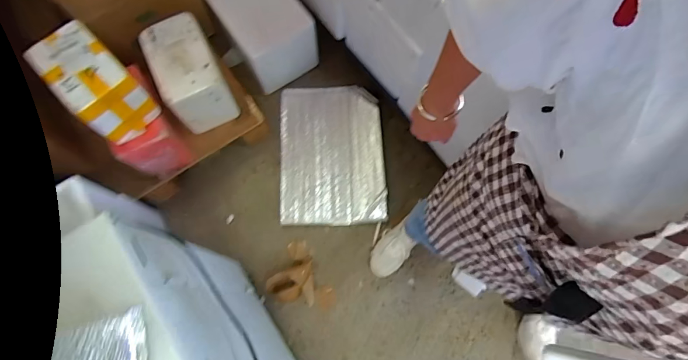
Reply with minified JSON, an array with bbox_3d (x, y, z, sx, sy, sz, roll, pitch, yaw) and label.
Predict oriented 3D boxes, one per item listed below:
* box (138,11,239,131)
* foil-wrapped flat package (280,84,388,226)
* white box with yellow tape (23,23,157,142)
[{"bbox_3d":[-0.462,-0.317,1.137,0.174,0.182,0.274,-27,73,-8],"label":"box"},{"bbox_3d":[-0.042,-0.098,1.279,0.343,0.034,0.499,-3,72,0],"label":"foil-wrapped flat package"},{"bbox_3d":[-0.619,-0.241,0.939,0.152,0.176,0.238,-43,76,-13],"label":"white box with yellow tape"}]

